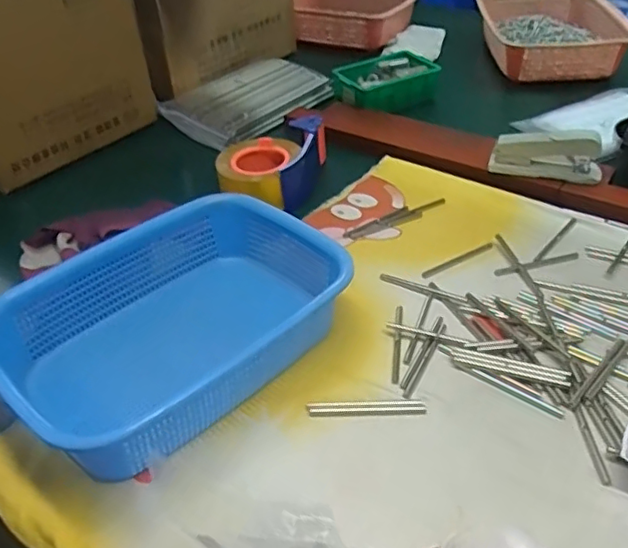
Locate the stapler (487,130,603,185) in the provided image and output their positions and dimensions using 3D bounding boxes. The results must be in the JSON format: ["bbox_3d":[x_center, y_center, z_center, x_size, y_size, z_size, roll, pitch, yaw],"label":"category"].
[{"bbox_3d":[0.270,-0.141,0.696,0.120,0.052,0.033,9,42,13],"label":"stapler"}]

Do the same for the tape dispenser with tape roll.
[{"bbox_3d":[-0.050,-0.137,0.750,0.111,0.066,0.140,5,41,11],"label":"tape dispenser with tape roll"}]

